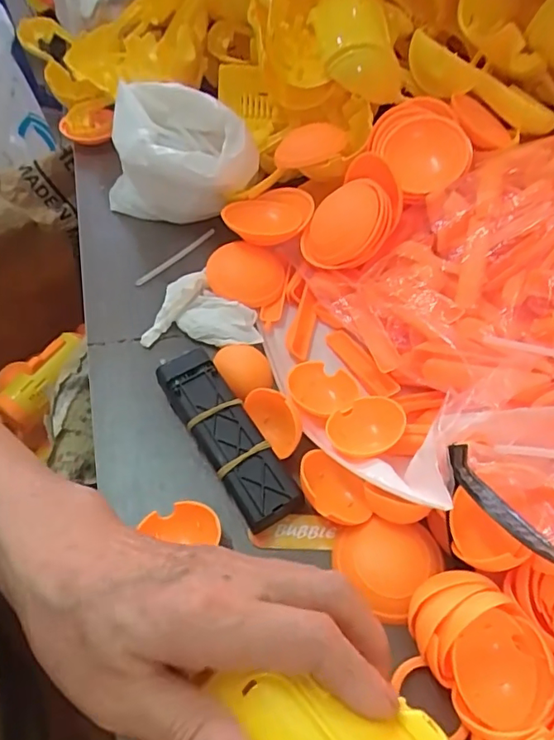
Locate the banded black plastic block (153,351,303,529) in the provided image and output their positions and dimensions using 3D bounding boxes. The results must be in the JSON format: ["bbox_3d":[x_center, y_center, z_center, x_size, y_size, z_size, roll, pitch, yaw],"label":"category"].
[{"bbox_3d":[-0.028,0.035,0.294,0.033,0.023,0.107,-29,57,-18],"label":"banded black plastic block"}]

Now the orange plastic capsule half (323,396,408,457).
[{"bbox_3d":[0.048,0.031,0.289,0.042,0.013,0.031,-33,66,12],"label":"orange plastic capsule half"}]

